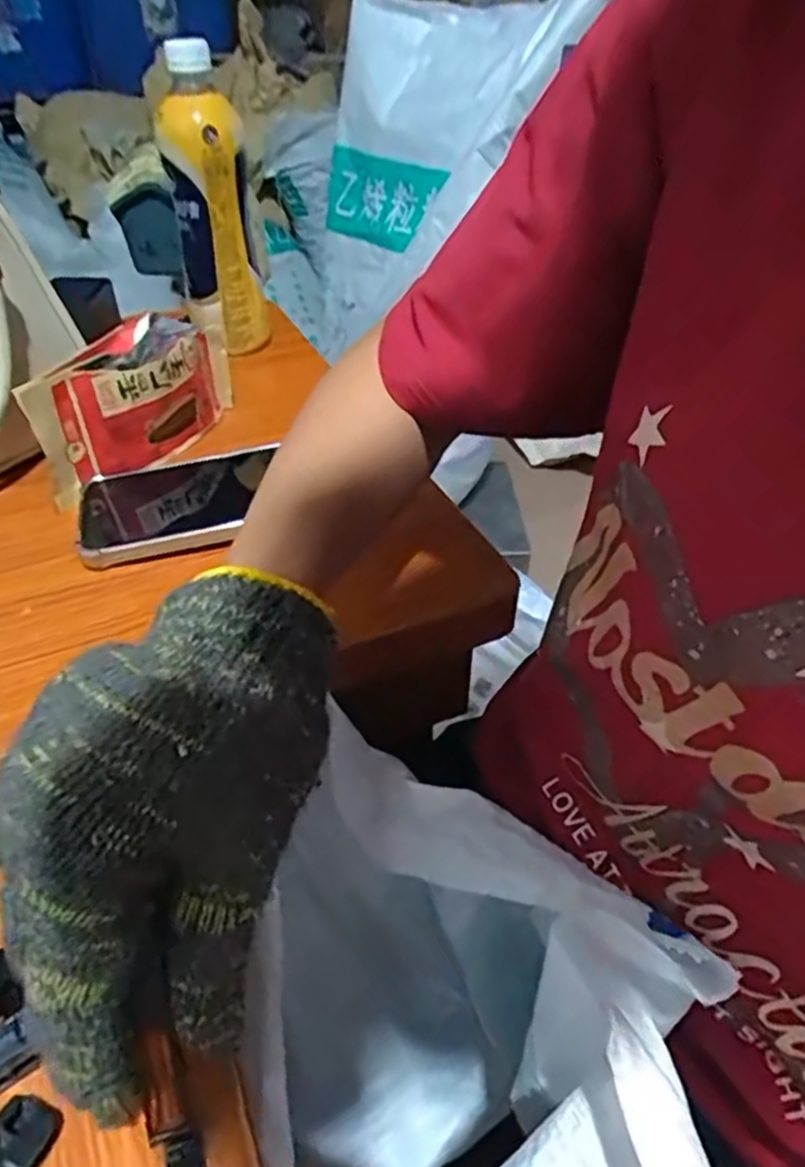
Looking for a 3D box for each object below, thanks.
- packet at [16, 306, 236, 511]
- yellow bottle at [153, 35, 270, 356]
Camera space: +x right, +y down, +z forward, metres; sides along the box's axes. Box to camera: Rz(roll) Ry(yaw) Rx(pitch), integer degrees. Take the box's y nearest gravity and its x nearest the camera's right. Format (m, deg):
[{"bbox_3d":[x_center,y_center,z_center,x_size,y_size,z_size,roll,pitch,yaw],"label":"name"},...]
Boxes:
[{"bbox_3d":[-0.170,-0.119,0.487,0.037,0.086,0.160,14,42,16],"label":"packet"},{"bbox_3d":[-0.149,-0.290,0.588,0.049,0.221,0.049,26,46,27],"label":"yellow bottle"}]

